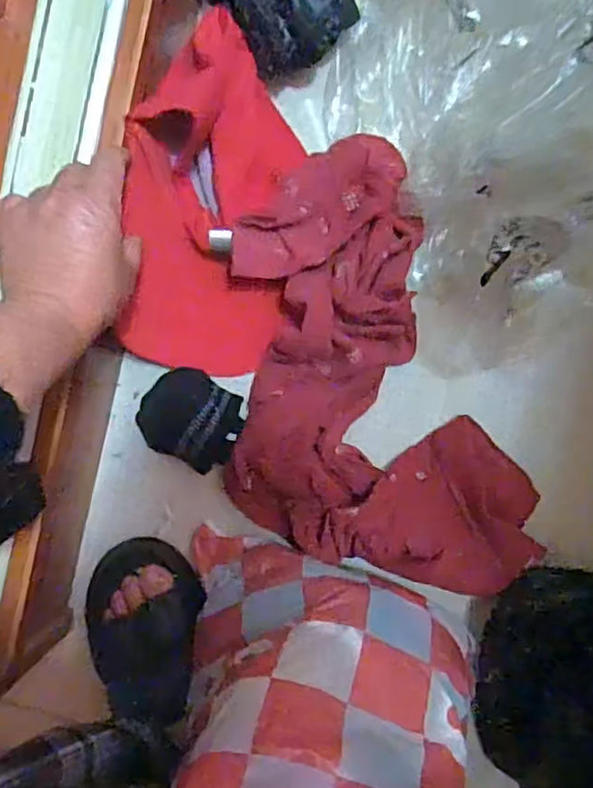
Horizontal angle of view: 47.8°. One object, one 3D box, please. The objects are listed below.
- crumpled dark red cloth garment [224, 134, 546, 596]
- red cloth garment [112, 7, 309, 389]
[{"bbox_3d":[0.034,0.000,0.512,0.205,0.047,0.335,-22,92,9],"label":"crumpled dark red cloth garment"},{"bbox_3d":[-0.060,-0.137,0.506,0.101,0.089,0.254,9,111,6],"label":"red cloth garment"}]

